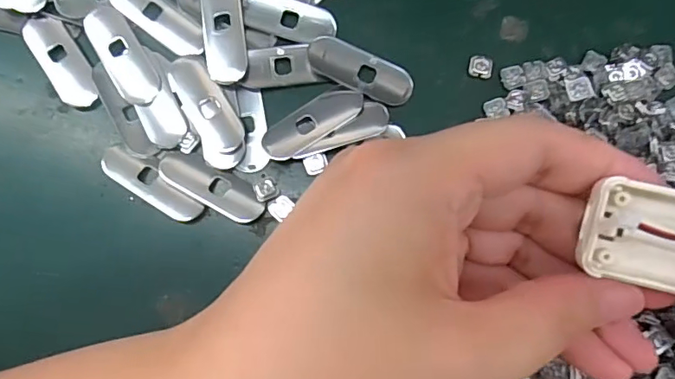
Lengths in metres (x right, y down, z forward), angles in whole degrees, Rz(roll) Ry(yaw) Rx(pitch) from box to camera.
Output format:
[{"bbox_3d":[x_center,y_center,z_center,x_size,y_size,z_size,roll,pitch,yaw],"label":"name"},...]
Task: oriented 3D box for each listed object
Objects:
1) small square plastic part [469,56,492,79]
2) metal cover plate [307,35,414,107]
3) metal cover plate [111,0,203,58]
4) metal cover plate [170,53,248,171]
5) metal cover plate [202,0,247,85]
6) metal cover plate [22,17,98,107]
[{"bbox_3d":[0.066,-0.057,0.230,0.010,0.004,0.010,8,80,2],"label":"small square plastic part"},{"bbox_3d":[0.011,-0.055,0.230,0.050,0.005,0.019,26,82,5],"label":"metal cover plate"},{"bbox_3d":[-0.084,-0.081,0.233,0.051,0.004,0.017,36,82,6],"label":"metal cover plate"},{"bbox_3d":[-0.058,-0.036,0.228,0.020,0.004,0.055,-24,81,-4],"label":"metal cover plate"},{"bbox_3d":[-0.052,-0.073,0.230,0.018,0.006,0.049,-6,80,-1],"label":"metal cover plate"},{"bbox_3d":[-0.128,-0.060,0.233,0.019,0.004,0.048,-34,82,-5],"label":"metal cover plate"}]

